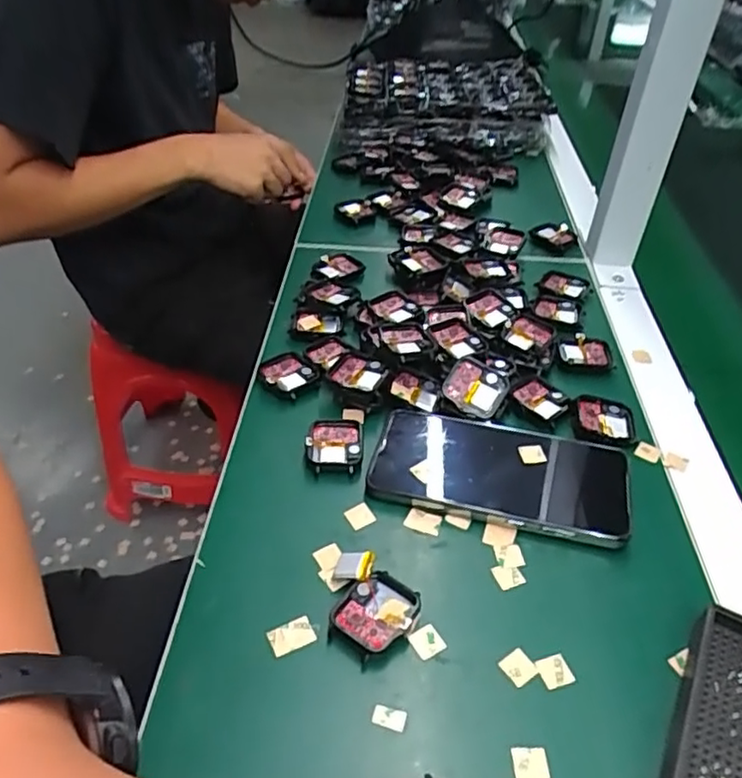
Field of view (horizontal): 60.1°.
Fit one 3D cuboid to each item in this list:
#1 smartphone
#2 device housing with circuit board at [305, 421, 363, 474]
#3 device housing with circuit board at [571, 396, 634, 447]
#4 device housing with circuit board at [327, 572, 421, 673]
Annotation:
[{"bbox_3d":[0.083,0.054,0.423,0.162,0.017,0.082,11,42,9],"label":"smartphone"},{"bbox_3d":[-0.025,0.039,0.441,0.037,0.011,0.042,2,41,-1],"label":"device housing with circuit board"},{"bbox_3d":[0.168,0.023,0.462,0.043,0.008,0.041,11,42,9],"label":"device housing with circuit board"},{"bbox_3d":[0.001,0.122,0.346,0.039,0.012,0.047,31,48,28],"label":"device housing with circuit board"}]

